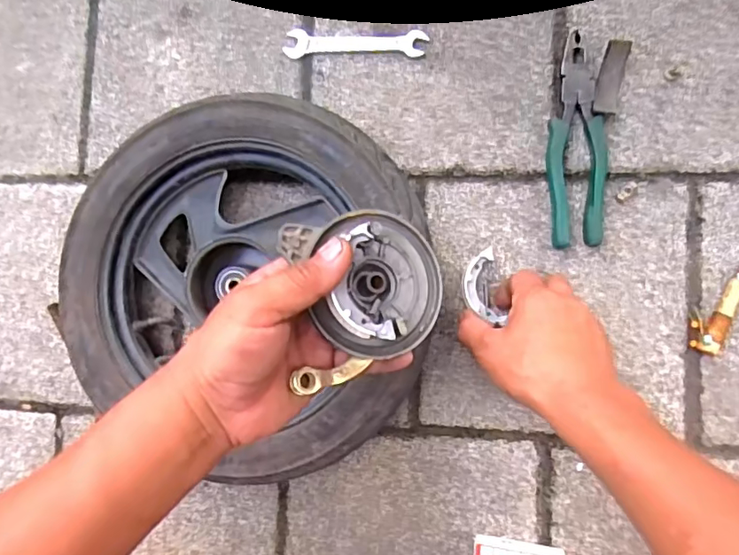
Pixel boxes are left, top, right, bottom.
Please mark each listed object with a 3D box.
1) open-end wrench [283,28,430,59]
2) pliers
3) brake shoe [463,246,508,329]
[{"bbox_3d":[-0.016,-0.235,0.541,0.143,0.006,0.028,4,87,8],"label":"open-end wrench"},{"bbox_3d":[0.191,-0.126,0.498,0.051,0.017,0.192,-3,86,8],"label":"pliers"},{"bbox_3d":[0.104,0.009,0.497,0.033,0.018,0.068,-7,90,8],"label":"brake shoe"}]

